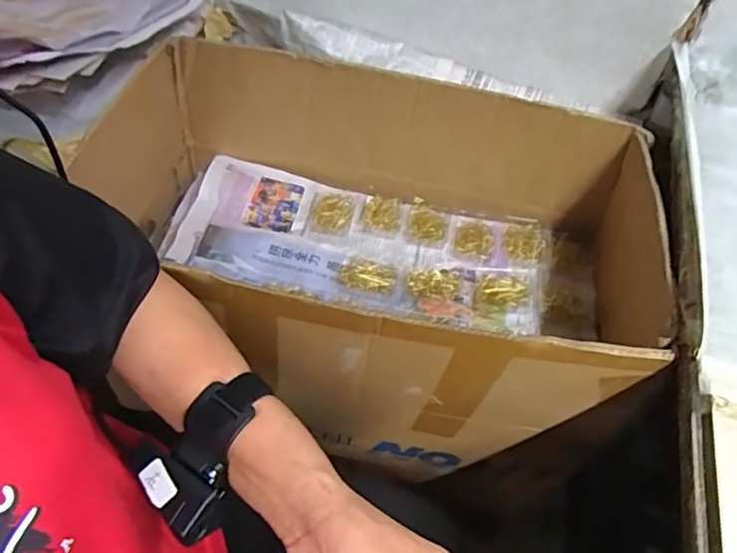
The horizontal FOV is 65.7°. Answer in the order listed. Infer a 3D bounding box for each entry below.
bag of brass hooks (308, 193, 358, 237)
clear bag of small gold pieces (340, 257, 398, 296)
[{"bbox_3d":[-0.049,-0.089,0.777,0.059,0.010,0.071,10,52,4],"label":"bag of brass hooks"},{"bbox_3d":[0.000,-0.001,0.720,0.070,0.008,0.045,11,52,5],"label":"clear bag of small gold pieces"}]

